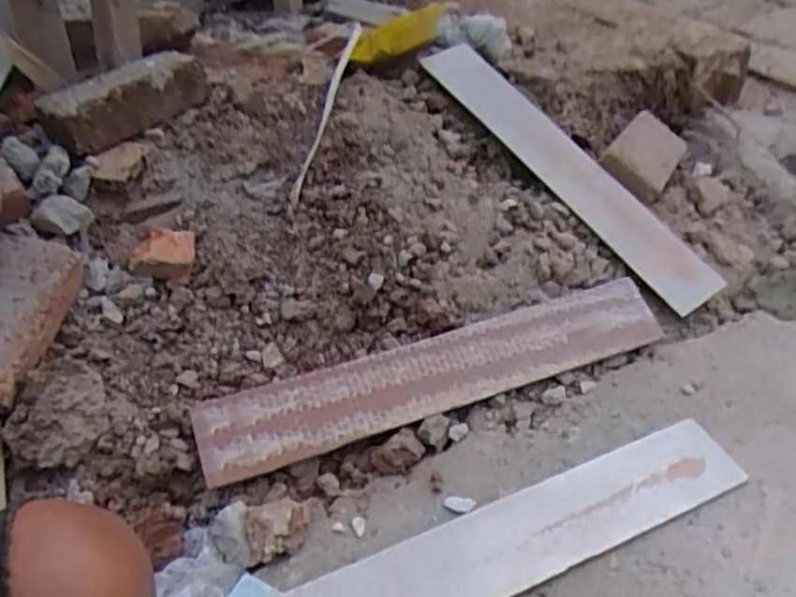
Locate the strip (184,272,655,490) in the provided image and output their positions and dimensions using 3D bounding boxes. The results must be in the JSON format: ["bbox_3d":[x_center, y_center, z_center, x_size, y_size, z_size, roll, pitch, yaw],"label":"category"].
[{"bbox_3d":[0.054,0.089,0.830,0.591,0.015,0.095,-15,60,-14],"label":"strip"}]

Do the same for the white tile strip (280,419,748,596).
[{"bbox_3d":[0.086,0.258,0.680,0.583,0.011,0.096,-18,44,-16],"label":"white tile strip"}]

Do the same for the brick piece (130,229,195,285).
[{"bbox_3d":[-0.291,-0.051,0.843,0.076,0.051,0.055,-6,38,0],"label":"brick piece"}]

